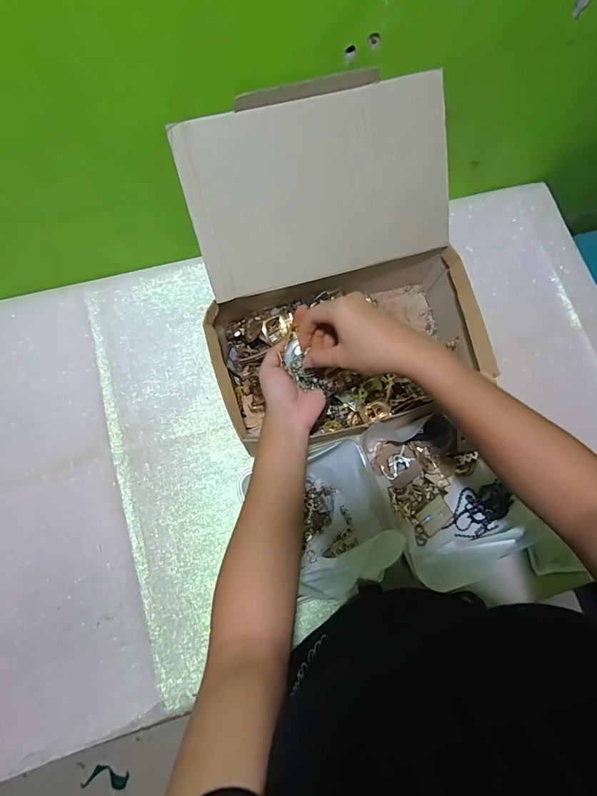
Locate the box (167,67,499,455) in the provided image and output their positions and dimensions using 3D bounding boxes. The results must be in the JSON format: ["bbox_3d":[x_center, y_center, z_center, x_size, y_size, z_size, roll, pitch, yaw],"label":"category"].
[{"bbox_3d":[0.046,-0.146,0.508,0.335,0.222,0.330,-15,75,-5],"label":"box"}]

